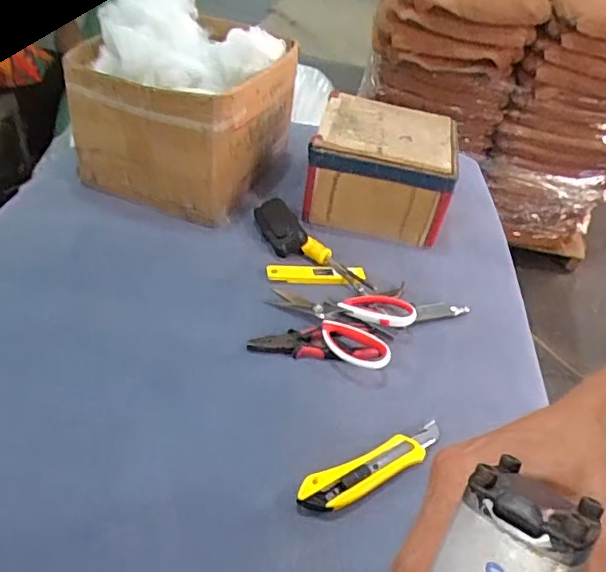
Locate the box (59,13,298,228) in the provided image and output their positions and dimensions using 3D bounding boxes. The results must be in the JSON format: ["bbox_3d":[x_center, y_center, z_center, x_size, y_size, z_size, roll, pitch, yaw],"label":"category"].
[{"bbox_3d":[-0.174,-0.262,0.901,0.244,0.200,0.281,20,41,15],"label":"box"}]

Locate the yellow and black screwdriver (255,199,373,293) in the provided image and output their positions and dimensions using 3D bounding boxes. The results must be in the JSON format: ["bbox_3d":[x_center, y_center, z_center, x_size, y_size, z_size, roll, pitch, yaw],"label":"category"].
[{"bbox_3d":[0.002,-0.053,0.799,0.070,0.037,0.220,-21,47,-31],"label":"yellow and black screwdriver"}]

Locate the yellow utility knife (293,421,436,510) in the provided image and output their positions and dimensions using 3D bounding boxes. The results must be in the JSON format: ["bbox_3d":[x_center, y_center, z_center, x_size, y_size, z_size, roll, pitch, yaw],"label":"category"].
[{"bbox_3d":[0.070,0.175,0.547,0.164,0.020,0.037,-17,45,-27],"label":"yellow utility knife"}]

